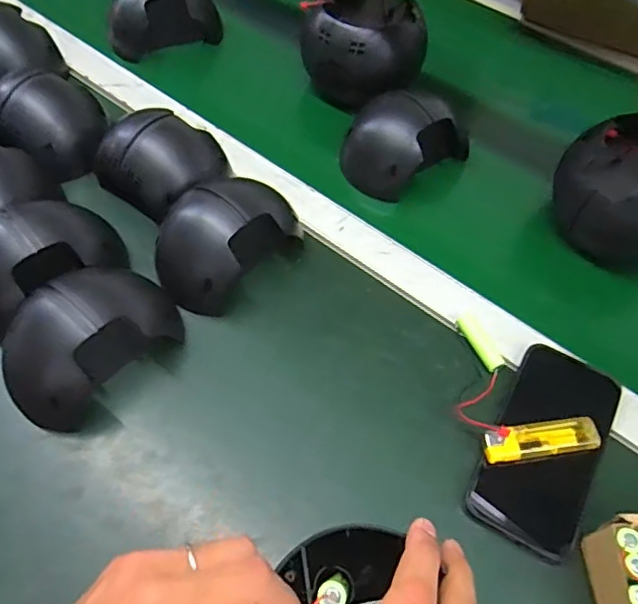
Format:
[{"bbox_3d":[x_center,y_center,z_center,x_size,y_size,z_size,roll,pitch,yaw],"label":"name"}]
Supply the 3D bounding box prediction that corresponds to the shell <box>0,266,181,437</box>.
[{"bbox_3d":[-0.167,0.023,0.404,0.082,0.054,0.129,36,63,20],"label":"shell"}]

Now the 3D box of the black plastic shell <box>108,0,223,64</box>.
[{"bbox_3d":[-0.178,-0.328,0.640,0.124,0.064,0.066,-12,58,-10],"label":"black plastic shell"}]

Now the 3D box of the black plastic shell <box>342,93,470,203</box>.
[{"bbox_3d":[0.079,-0.155,0.539,0.090,0.054,0.105,39,64,21],"label":"black plastic shell"}]

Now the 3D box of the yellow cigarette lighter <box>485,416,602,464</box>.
[{"bbox_3d":[0.154,0.096,0.390,0.081,0.012,0.023,-8,58,-7],"label":"yellow cigarette lighter"}]

